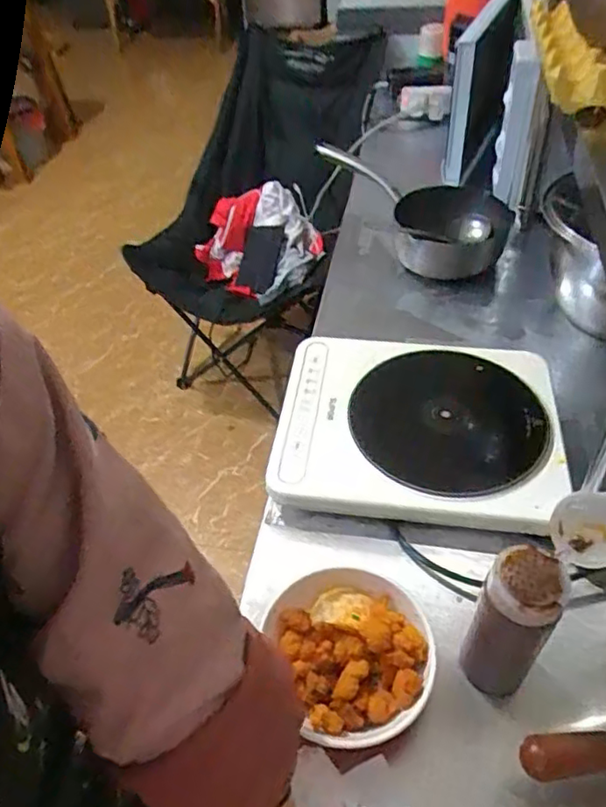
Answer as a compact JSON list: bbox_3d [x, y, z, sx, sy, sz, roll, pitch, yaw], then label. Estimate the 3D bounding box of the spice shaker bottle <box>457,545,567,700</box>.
[{"bbox_3d":[0.159,0.173,0.469,0.052,0.155,0.051,-2,47,2],"label":"spice shaker bottle"}]

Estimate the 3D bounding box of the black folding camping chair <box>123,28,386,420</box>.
[{"bbox_3d":[-0.090,-0.511,1.775,0.606,0.759,0.739,25,53,25],"label":"black folding camping chair"}]

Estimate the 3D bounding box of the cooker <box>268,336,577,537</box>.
[{"bbox_3d":[0.130,0.029,0.707,0.319,0.045,0.259,8,48,12],"label":"cooker"}]

